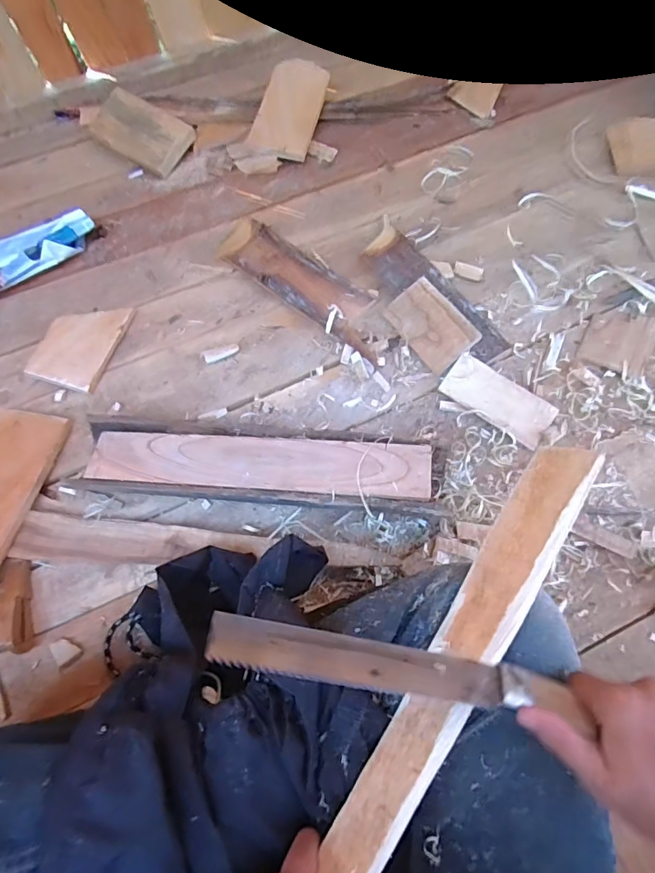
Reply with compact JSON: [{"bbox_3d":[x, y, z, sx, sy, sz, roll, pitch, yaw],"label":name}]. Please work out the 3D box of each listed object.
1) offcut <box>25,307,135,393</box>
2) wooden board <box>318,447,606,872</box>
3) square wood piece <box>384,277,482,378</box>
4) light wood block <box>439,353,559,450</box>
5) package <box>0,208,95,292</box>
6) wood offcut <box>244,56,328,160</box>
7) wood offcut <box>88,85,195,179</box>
[{"bbox_3d":[-0.332,-0.125,0.657,0.090,0.019,0.131,16,69,8],"label":"offcut"},{"bbox_3d":[0.098,0.151,0.344,0.048,0.018,0.353,13,61,53],"label":"wooden board"},{"bbox_3d":[0.138,-0.148,0.646,0.078,0.013,0.123,-40,66,17],"label":"square wood piece"},{"bbox_3d":[0.212,-0.045,0.607,0.135,0.010,0.056,34,83,10],"label":"light wood block"},{"bbox_3d":[-0.460,-0.243,0.697,0.268,0.050,0.078,-38,71,-13],"label":"package"},{"bbox_3d":[-0.062,-0.542,0.806,0.096,0.016,0.200,14,72,2],"label":"wood offcut"},{"bbox_3d":[-0.302,-0.500,0.799,0.156,0.019,0.103,34,84,3],"label":"wood offcut"}]

